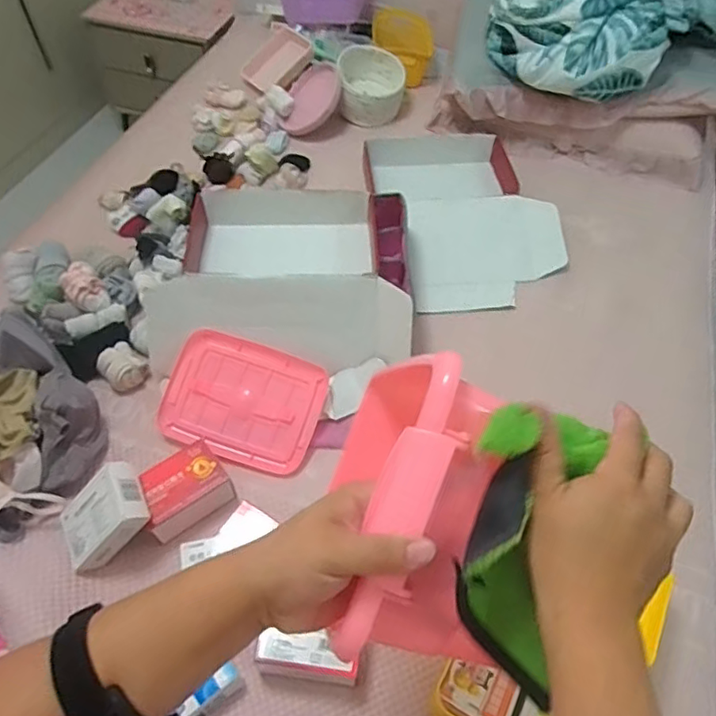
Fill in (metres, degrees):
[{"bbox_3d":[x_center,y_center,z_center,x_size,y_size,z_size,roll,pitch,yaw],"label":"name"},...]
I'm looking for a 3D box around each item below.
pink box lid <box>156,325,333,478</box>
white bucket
[{"bbox_3d":[-0.199,0.075,1.025,0.263,0.016,0.201,19,79,4],"label":"pink box lid"},{"bbox_3d":[0.037,-0.737,1.605,0.181,0.119,0.223,3,54,1],"label":"white bucket"}]

